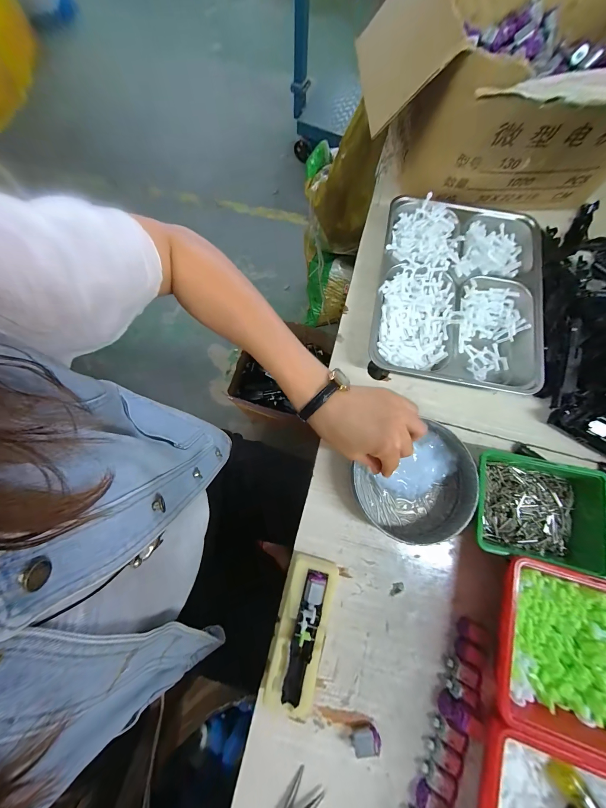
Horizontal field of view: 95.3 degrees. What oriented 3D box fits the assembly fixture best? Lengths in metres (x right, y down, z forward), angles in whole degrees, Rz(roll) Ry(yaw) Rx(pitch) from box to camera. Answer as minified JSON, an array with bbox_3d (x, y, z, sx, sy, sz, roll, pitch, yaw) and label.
[{"bbox_3d":[-0.003,0.240,0.295,0.051,0.035,0.136,14,77,4],"label":"assembly fixture"}]

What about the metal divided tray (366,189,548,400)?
[{"bbox_3d":[0.219,-0.158,0.393,0.221,0.045,0.280,11,76,3],"label":"metal divided tray"}]

